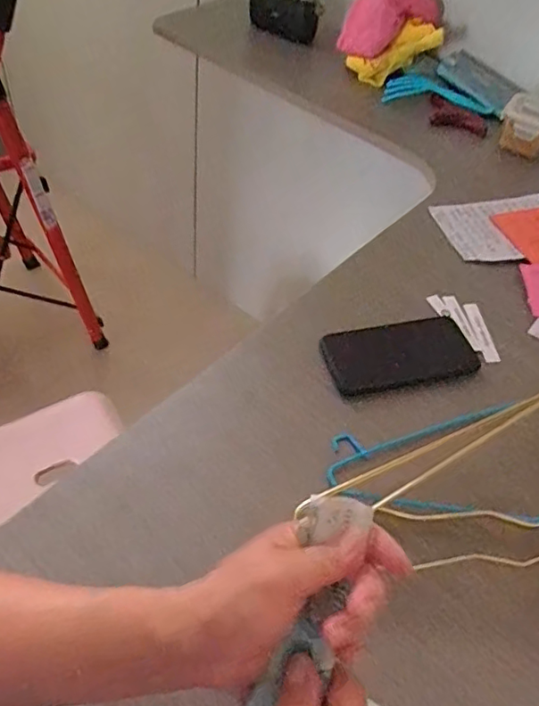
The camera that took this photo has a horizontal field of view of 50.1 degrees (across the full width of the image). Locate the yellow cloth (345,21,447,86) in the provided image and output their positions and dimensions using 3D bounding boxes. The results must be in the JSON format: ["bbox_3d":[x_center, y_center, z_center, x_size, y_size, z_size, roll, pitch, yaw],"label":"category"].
[{"bbox_3d":[0.209,-0.499,0.959,0.152,0.052,0.045,-25,50,16],"label":"yellow cloth"}]

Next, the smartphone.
[{"bbox_3d":[0.139,0.000,0.607,0.162,0.013,0.074,-10,53,-14],"label":"smartphone"}]

